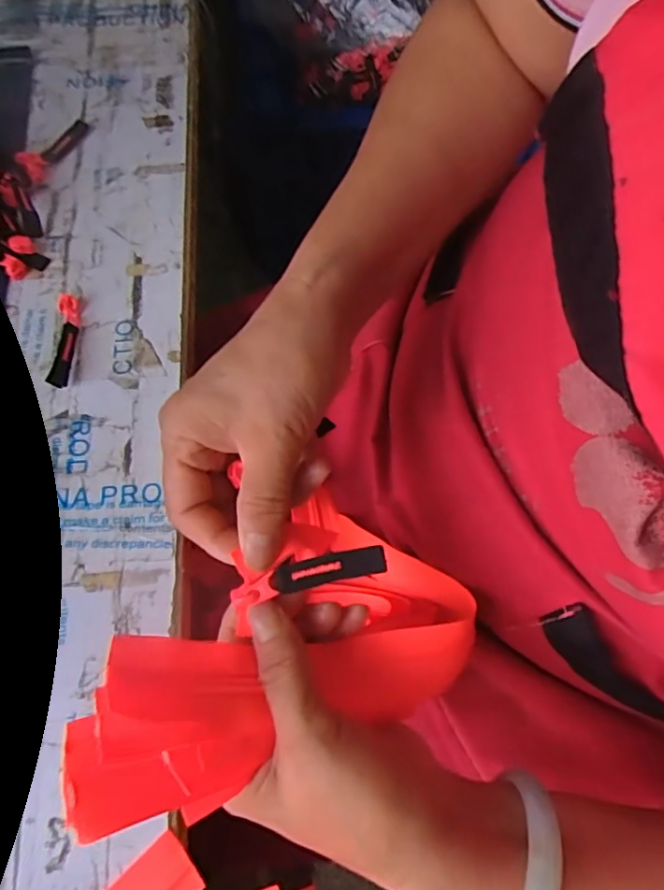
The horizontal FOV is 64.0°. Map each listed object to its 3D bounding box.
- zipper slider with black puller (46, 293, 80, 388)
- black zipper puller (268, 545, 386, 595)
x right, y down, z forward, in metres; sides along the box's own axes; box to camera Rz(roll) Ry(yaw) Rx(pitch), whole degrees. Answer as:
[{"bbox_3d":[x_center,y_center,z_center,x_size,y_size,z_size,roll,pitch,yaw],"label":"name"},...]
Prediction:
[{"bbox_3d":[-0.181,-0.073,0.361,0.014,0.010,0.072,-2,70,-2],"label":"zipper slider with black puller"},{"bbox_3d":[-0.002,0.053,0.228,0.050,0.004,0.012,-13,70,4],"label":"black zipper puller"}]

